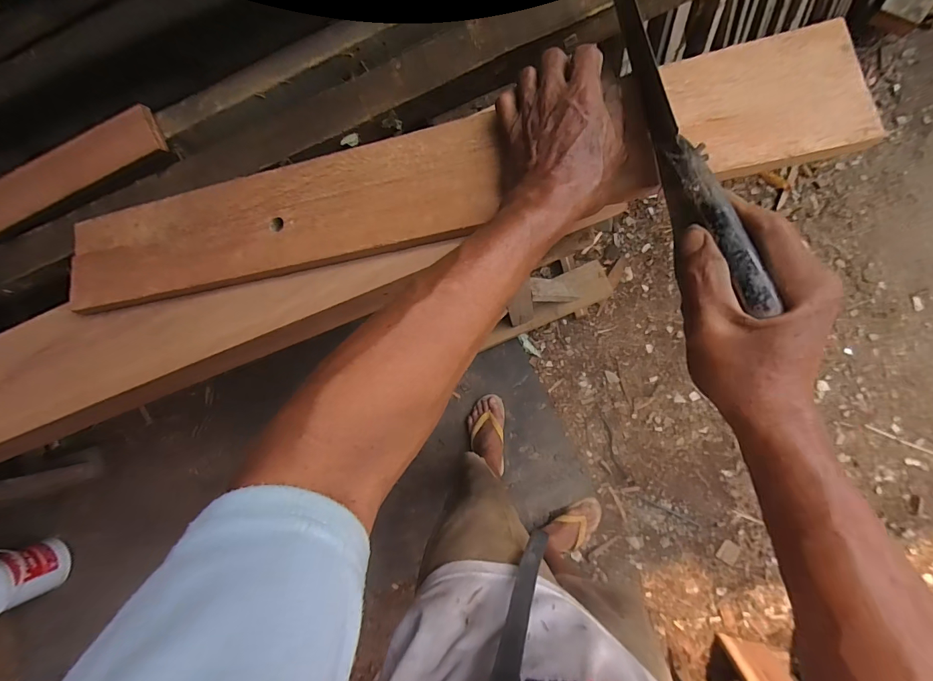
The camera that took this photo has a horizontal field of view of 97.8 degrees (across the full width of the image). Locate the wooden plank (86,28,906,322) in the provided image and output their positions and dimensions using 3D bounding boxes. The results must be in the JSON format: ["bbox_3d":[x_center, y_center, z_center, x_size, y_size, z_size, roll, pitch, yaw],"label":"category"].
[{"bbox_3d":[-0.055,-0.134,0.365,0.701,0.013,0.099,-10,85,10],"label":"wooden plank"}]

